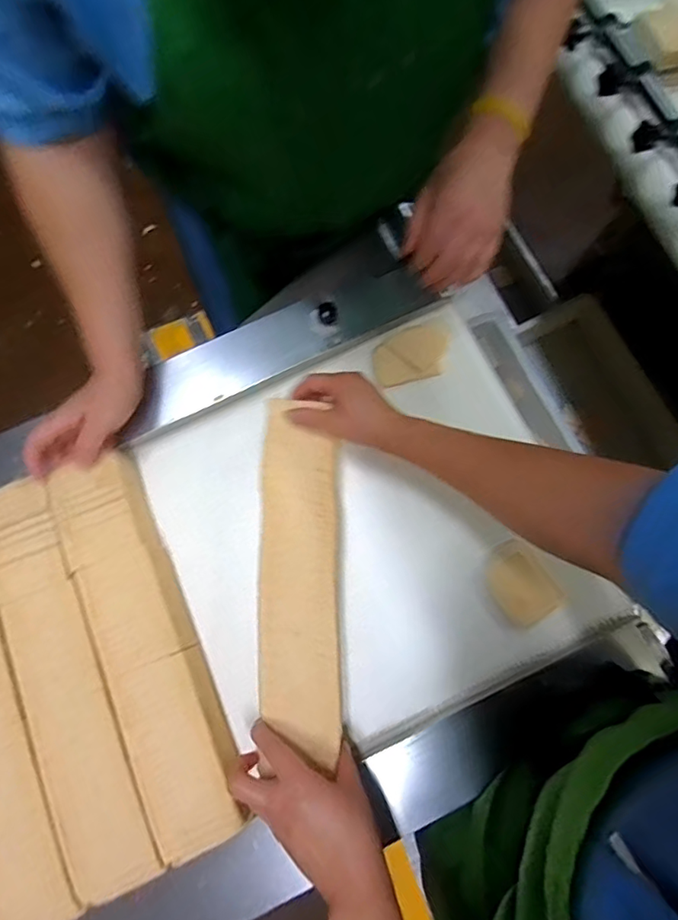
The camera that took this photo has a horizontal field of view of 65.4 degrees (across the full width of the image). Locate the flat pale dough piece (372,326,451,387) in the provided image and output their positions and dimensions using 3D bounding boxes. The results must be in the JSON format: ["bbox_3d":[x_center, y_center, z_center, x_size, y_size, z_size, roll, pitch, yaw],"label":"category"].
[{"bbox_3d":[0.088,-0.126,0.630,0.090,0.012,0.061,-16,85,6],"label":"flat pale dough piece"}]

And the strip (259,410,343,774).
[{"bbox_3d":[-0.037,0.107,0.517,0.079,0.015,0.323,-4,76,0],"label":"strip"}]

